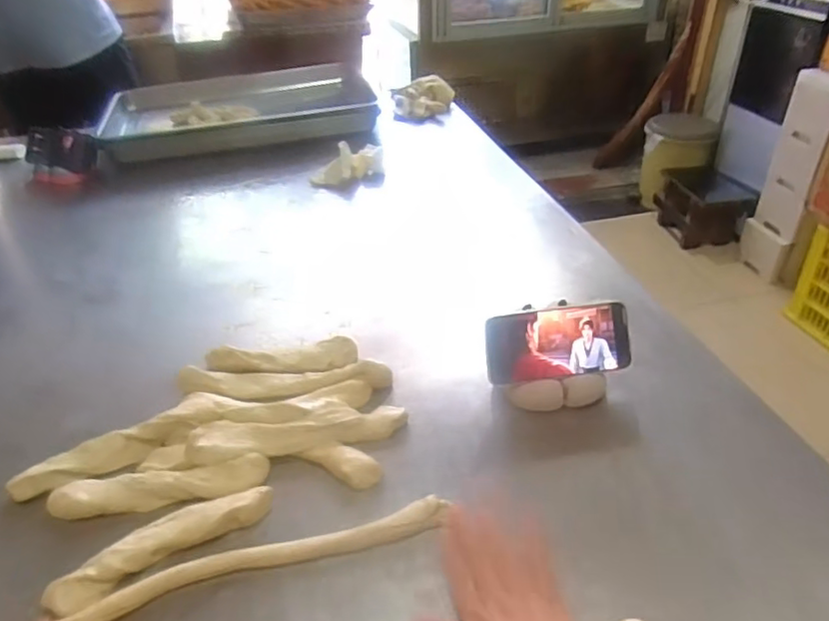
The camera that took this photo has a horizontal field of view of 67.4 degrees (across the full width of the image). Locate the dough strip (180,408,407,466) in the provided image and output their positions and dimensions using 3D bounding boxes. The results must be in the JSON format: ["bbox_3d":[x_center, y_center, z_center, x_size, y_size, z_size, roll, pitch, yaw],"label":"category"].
[{"bbox_3d":[-0.112,0.121,0.610,0.207,0.020,0.045,-4,35,-7],"label":"dough strip"}]

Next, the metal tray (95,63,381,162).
[{"bbox_3d":[-0.374,-0.459,1.408,0.598,0.063,0.390,-12,37,-17],"label":"metal tray"}]

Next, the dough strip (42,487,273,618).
[{"bbox_3d":[-0.210,0.194,0.524,0.178,0.020,0.043,-23,42,-30],"label":"dough strip"}]

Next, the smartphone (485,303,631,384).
[{"bbox_3d":[0.152,0.034,0.653,0.153,0.072,0.016,-6,-1,-10],"label":"smartphone"}]

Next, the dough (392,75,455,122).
[{"bbox_3d":[0.021,-0.525,1.554,0.146,0.070,0.185,6,35,7],"label":"dough"}]

